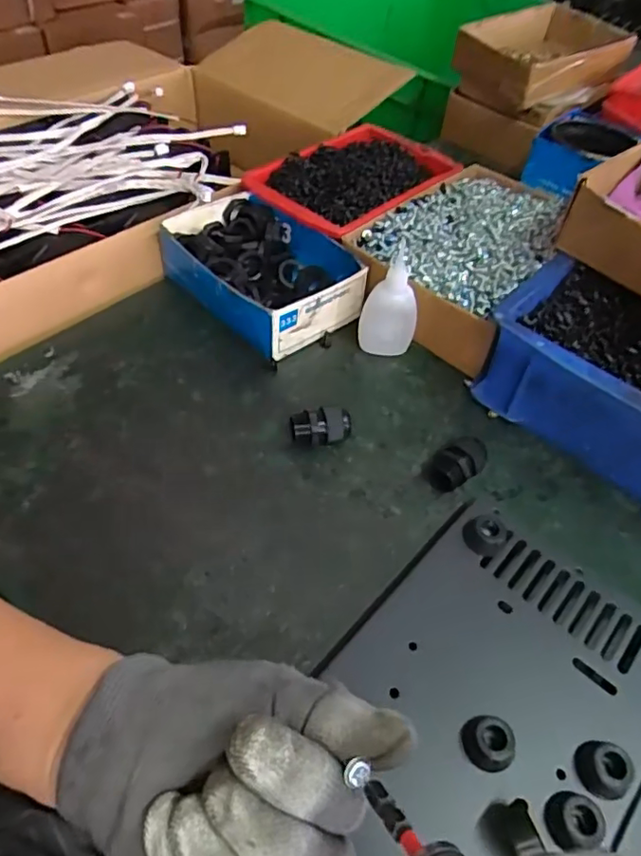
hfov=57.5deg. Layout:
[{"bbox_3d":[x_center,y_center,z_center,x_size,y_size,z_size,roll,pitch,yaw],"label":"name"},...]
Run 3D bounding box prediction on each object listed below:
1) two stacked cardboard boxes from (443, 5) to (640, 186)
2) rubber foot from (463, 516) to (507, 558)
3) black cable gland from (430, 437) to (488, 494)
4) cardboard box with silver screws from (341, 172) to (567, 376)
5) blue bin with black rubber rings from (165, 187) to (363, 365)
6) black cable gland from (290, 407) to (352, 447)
[{"bbox_3d":[0.267,-0.423,0.735,0.180,0.131,0.156,-20,55,-20],"label":"two stacked cardboard boxes"},{"bbox_3d":[0.103,0.066,0.365,0.024,0.014,0.025,2,51,-3],"label":"rubber foot"},{"bbox_3d":[0.094,0.026,0.401,0.029,0.024,0.038,36,57,23],"label":"black cable gland"},{"bbox_3d":[0.133,-0.160,0.535,0.145,0.065,0.228,32,55,20],"label":"cardboard box with silver screws"},{"bbox_3d":[-0.051,-0.138,0.513,0.121,0.051,0.165,-33,60,-27],"label":"blue bin with black rubber rings"},{"bbox_3d":[0.001,0.001,0.414,0.041,0.023,0.021,-8,52,-11],"label":"black cable gland"}]

